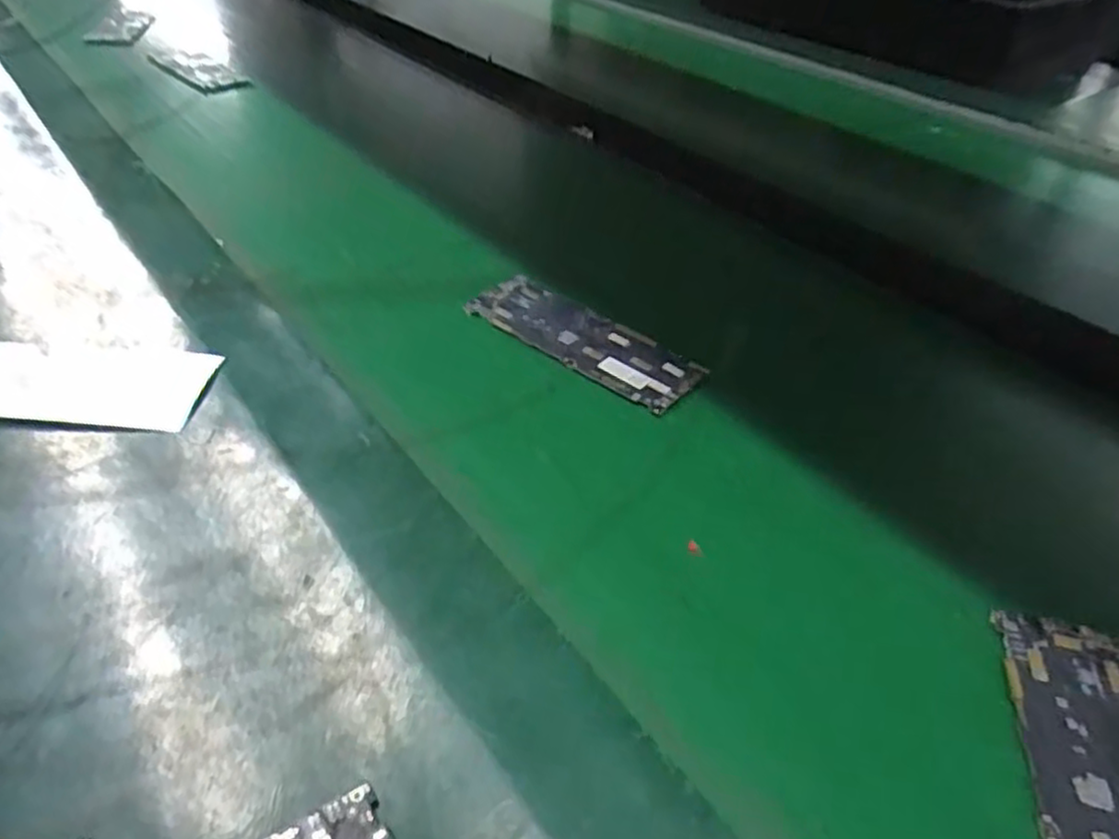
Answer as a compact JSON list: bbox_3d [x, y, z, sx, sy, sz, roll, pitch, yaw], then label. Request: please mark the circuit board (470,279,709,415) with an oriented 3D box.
[{"bbox_3d":[0.011,-0.042,0.359,0.124,0.006,0.046,30,48,27],"label":"circuit board"}]

